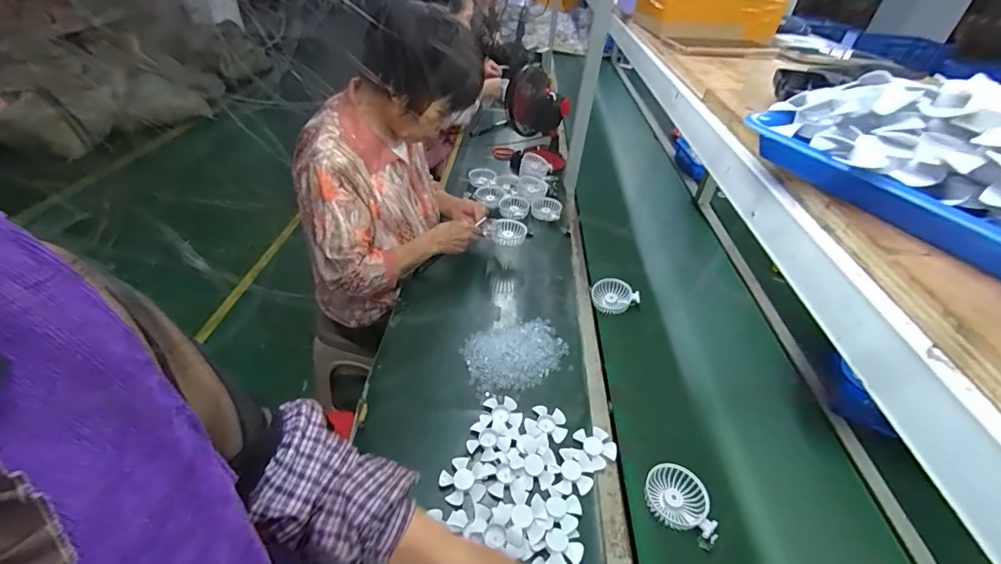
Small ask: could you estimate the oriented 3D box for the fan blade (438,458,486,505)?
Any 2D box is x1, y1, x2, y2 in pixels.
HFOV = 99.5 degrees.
[{"bbox_3d":[-0.061,0.313,0.667,0.069,0.008,0.072,3,41,-3],"label":"fan blade"}]

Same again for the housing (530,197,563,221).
[{"bbox_3d":[0.140,-0.222,1.305,0.092,0.030,0.098,13,41,8],"label":"housing"}]

